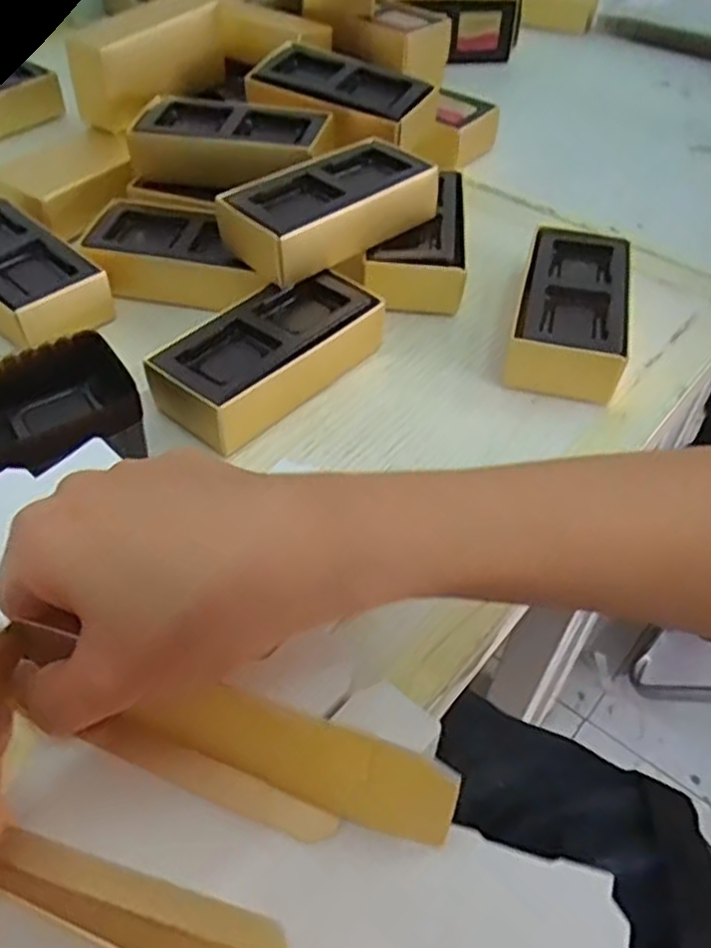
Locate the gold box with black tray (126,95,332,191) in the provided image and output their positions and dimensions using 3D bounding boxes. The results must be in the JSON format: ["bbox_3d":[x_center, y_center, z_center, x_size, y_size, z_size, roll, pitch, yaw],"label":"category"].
[{"bbox_3d":[-0.078,-0.205,0.471,0.112,0.033,0.054,9,48,7],"label":"gold box with black tray"}]

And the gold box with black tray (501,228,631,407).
[{"bbox_3d":[0.117,-0.089,0.415,0.054,0.035,0.111,11,48,9],"label":"gold box with black tray"}]

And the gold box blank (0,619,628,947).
[{"bbox_3d":[-0.024,0.095,0.192,0.174,0.031,0.065,14,50,18],"label":"gold box blank"}]

